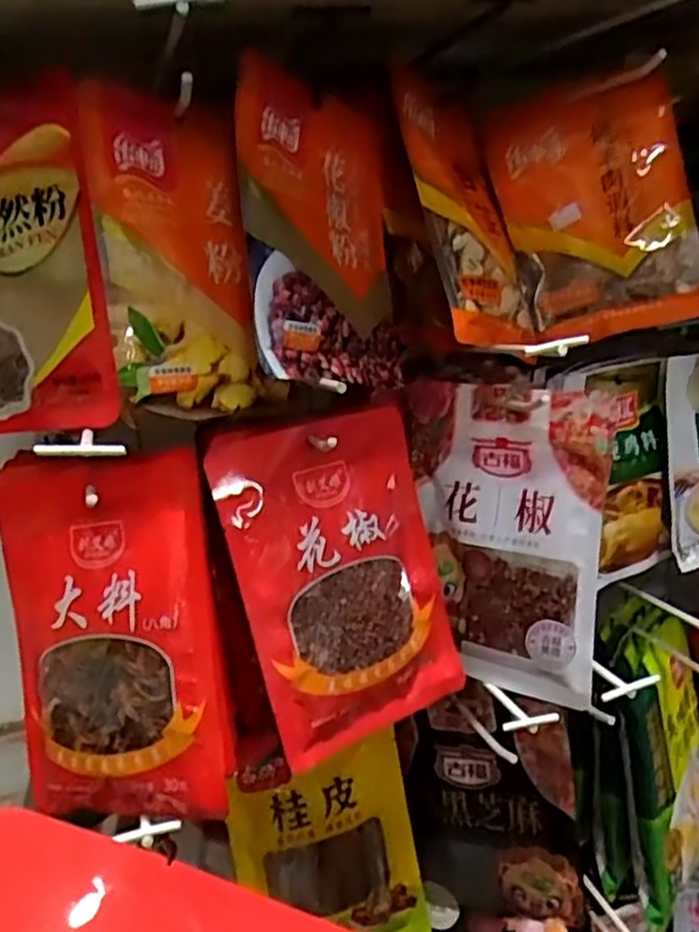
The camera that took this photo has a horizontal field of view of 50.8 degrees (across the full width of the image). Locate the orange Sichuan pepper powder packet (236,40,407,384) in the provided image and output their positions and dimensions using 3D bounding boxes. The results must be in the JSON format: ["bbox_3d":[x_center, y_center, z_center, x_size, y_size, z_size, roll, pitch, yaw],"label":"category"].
[{"bbox_3d":[-0.011,-0.139,0.448,0.018,0.175,0.124,-9,-3,40],"label":"orange Sichuan pepper powder packet"}]

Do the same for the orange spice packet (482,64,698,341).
[{"bbox_3d":[0.177,-0.185,0.531,0.129,0.182,0.042,-12,10,19],"label":"orange spice packet"}]

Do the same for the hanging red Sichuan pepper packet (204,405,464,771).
[{"bbox_3d":[-0.004,0.069,0.477,0.144,0.202,0.022,-17,1,-31],"label":"hanging red Sichuan pepper packet"}]

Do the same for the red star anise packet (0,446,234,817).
[{"bbox_3d":[-0.142,0.095,0.433,0.145,0.212,0.022,-16,-9,20],"label":"red star anise packet"}]

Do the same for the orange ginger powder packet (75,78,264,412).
[{"bbox_3d":[-0.099,-0.121,0.419,0.092,0.177,0.013,-11,4,-42],"label":"orange ginger powder packet"}]

